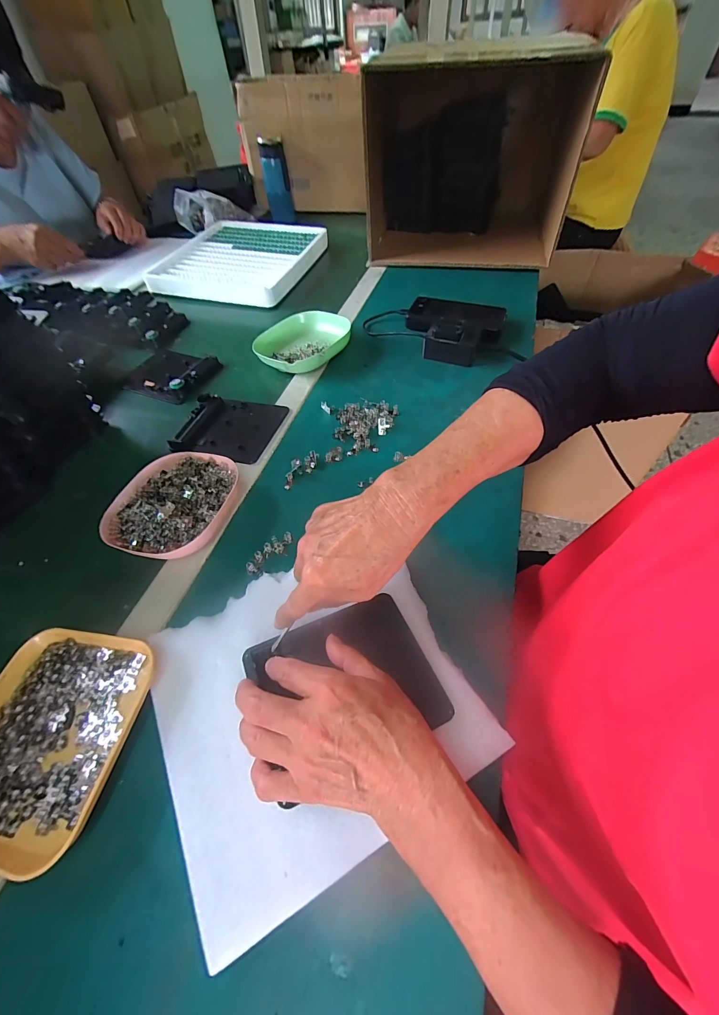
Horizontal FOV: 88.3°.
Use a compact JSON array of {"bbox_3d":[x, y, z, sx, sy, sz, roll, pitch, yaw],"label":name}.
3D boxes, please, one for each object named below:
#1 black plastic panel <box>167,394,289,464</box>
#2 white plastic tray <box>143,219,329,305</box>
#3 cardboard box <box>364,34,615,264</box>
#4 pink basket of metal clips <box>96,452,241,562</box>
[{"bbox_3d":[-0.174,-0.109,0.502,0.126,0.014,0.113,11,55,10],"label":"black plastic panel"},{"bbox_3d":[-0.264,-0.545,0.816,0.320,0.038,0.325,10,55,9],"label":"white plastic tray"},{"bbox_3d":[0.212,-0.711,0.750,0.388,0.287,0.336,2,53,5],"label":"cardboard box"},{"bbox_3d":[-0.206,-0.006,0.410,0.127,0.032,0.135,11,55,9],"label":"pink basket of metal clips"}]

